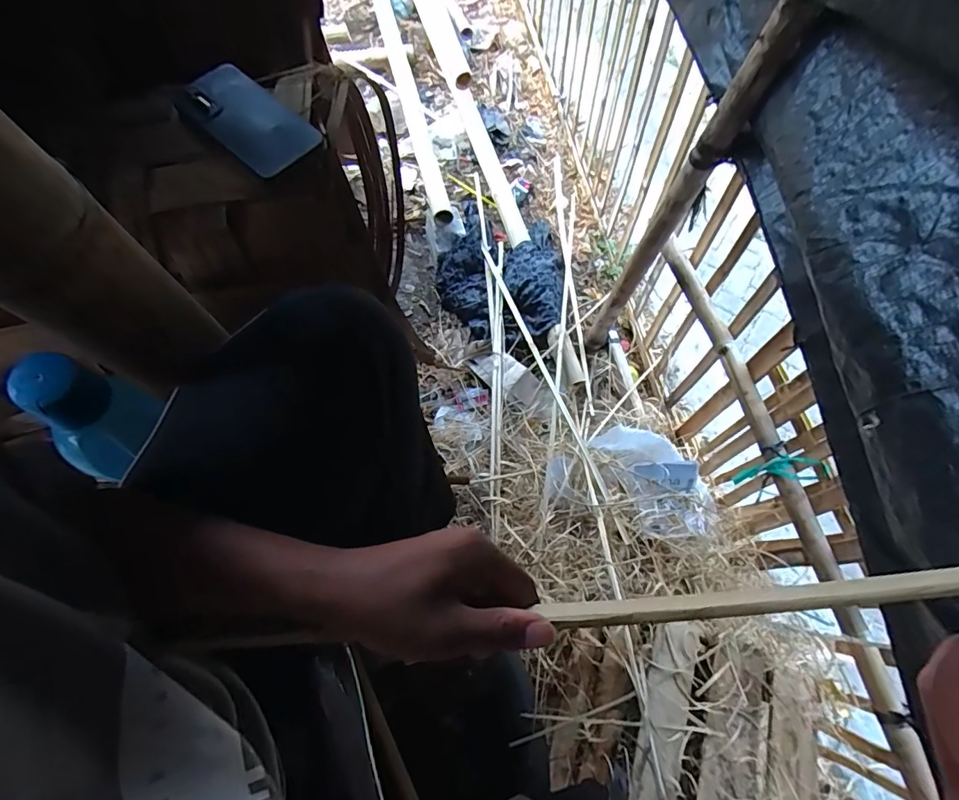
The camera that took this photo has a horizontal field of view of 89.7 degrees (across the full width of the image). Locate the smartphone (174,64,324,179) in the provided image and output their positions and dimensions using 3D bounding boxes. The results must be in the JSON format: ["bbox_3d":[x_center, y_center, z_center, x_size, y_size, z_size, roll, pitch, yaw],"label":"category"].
[{"bbox_3d":[-0.228,-0.273,0.469,0.140,0.015,0.073,39,81,11],"label":"smartphone"}]

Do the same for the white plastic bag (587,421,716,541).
[{"bbox_3d":[0.423,0.183,1.137,0.192,0.063,0.283,-19,69,-8],"label":"white plastic bag"}]

